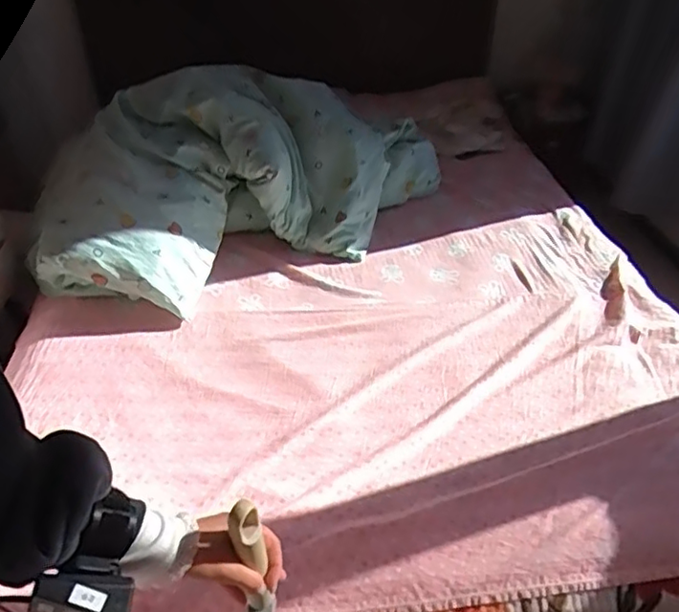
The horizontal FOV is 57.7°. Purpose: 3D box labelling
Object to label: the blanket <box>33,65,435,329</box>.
[{"bbox_3d":[-0.236,-0.314,1.537,1.045,0.334,0.482,-19,44,-23],"label":"blanket"}]

